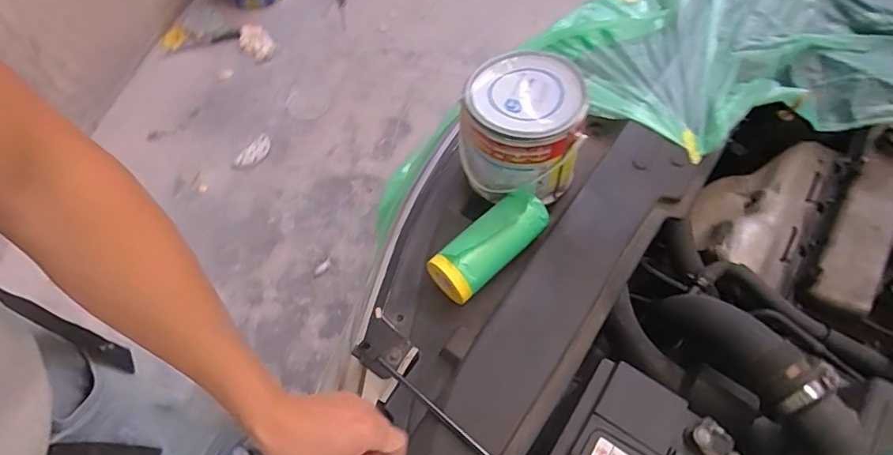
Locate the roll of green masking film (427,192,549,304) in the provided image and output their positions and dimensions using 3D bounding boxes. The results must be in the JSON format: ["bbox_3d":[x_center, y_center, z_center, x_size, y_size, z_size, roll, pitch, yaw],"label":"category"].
[{"bbox_3d":[0.059,0.019,0.650,0.161,0.064,0.066,-38,69,-20],"label":"roll of green masking film"}]

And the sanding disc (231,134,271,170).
[{"bbox_3d":[-0.619,-0.240,1.623,0.066,0.012,0.144,29,66,13],"label":"sanding disc"}]

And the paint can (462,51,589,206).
[{"bbox_3d":[0.104,-0.132,0.678,0.151,0.138,0.158,1,62,-2],"label":"paint can"}]

